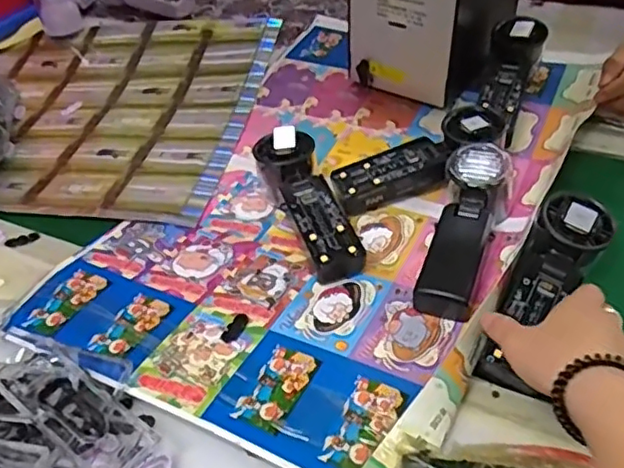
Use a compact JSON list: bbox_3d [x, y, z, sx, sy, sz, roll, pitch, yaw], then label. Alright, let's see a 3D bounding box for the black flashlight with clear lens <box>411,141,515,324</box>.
[{"bbox_3d":[0.124,-0.002,0.505,0.052,0.042,0.165,14,58,20],"label":"black flashlight with clear lens"}]

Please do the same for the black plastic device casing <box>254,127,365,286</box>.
[{"bbox_3d":[-0.003,-0.031,0.535,0.046,0.026,0.158,-17,55,-13],"label":"black plastic device casing"}]

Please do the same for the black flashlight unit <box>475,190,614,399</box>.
[{"bbox_3d":[0.172,0.042,0.455,0.054,0.031,0.165,24,65,29],"label":"black flashlight unit"}]

